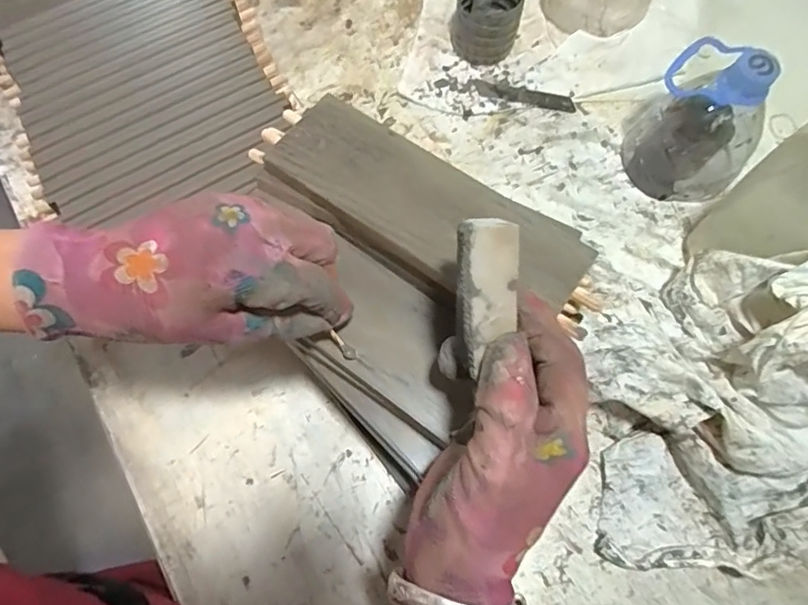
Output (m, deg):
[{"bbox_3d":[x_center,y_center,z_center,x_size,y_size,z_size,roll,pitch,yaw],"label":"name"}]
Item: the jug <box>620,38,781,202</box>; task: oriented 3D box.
[{"bbox_3d":[0.253,-0.153,0.460,0.098,0.124,0.086,25,71,11],"label":"jug"}]

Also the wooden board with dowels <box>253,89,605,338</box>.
[{"bbox_3d":[0.012,-0.057,0.333,0.223,0.015,0.067,33,73,13],"label":"wooden board with dowels"}]

